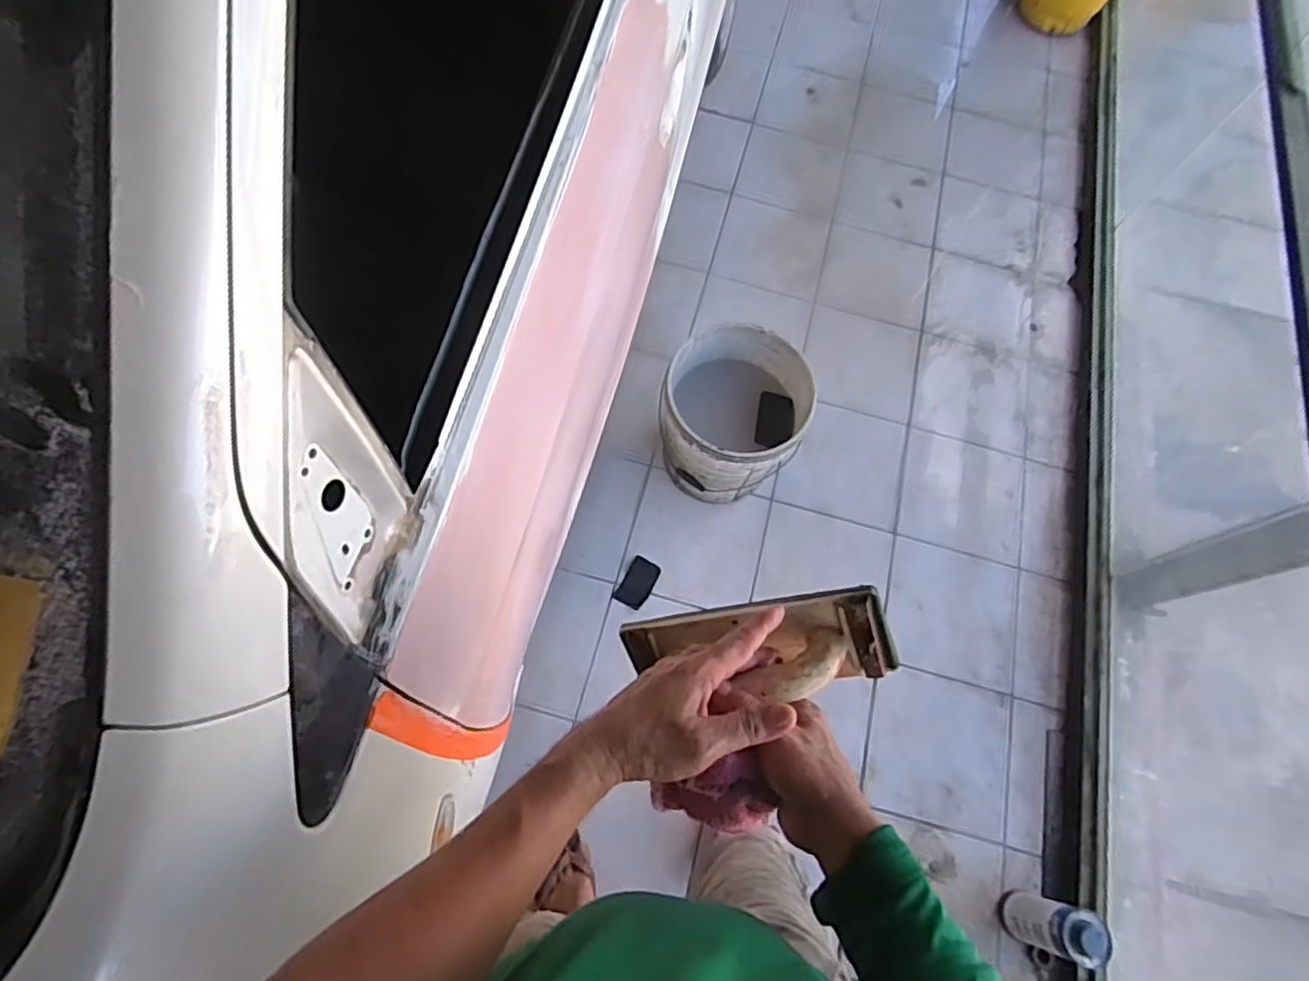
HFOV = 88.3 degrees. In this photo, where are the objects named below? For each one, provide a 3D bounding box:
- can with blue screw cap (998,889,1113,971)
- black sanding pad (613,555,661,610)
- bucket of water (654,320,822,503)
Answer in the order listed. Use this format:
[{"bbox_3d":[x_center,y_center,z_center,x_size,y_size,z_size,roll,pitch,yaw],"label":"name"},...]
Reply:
[{"bbox_3d":[0.733,0.800,1.231,0.088,0.194,0.081,2,69,-4],"label":"can with blue screw cap"},{"bbox_3d":[-0.038,0.215,1.552,0.070,0.017,0.116,28,67,9],"label":"black sanding pad"},{"bbox_3d":[0.168,-0.143,1.528,0.296,0.334,0.314,2,69,-4],"label":"bucket of water"}]

